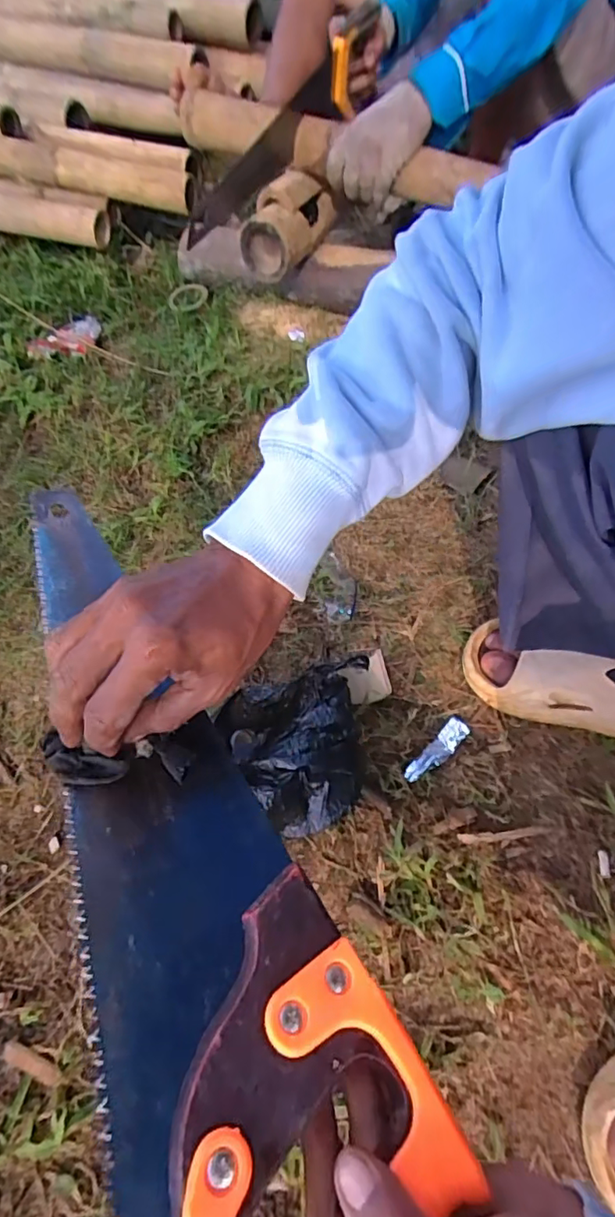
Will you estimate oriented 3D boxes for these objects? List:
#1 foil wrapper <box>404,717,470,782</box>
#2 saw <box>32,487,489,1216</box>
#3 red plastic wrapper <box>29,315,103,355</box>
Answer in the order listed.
[{"bbox_3d":[0.132,0.146,0.550,0.022,0.010,0.085,40,64,21],"label":"foil wrapper"},{"bbox_3d":[-0.089,0.090,0.312,0.119,0.024,0.485,-23,56,-16],"label":"saw"},{"bbox_3d":[-0.422,-0.471,0.940,0.128,0.014,0.089,-20,60,-14],"label":"red plastic wrapper"}]

